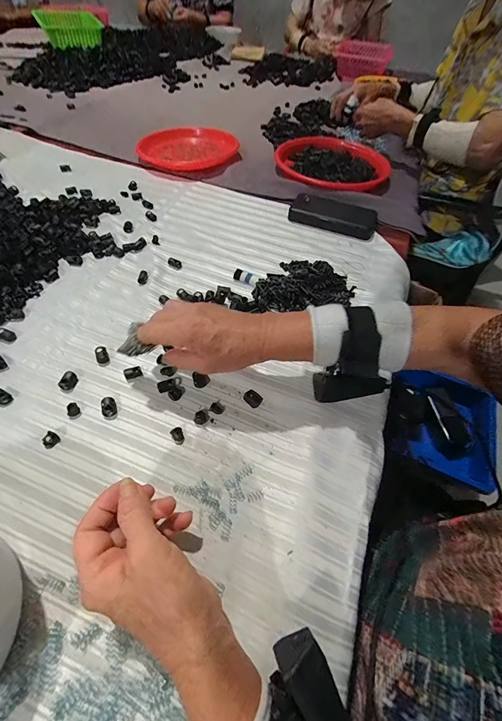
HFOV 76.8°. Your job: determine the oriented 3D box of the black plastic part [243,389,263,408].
[{"bbox_3d":[0.002,0.043,0.365,0.016,0.006,0.022,-37,64,-27],"label":"black plastic part"}]

